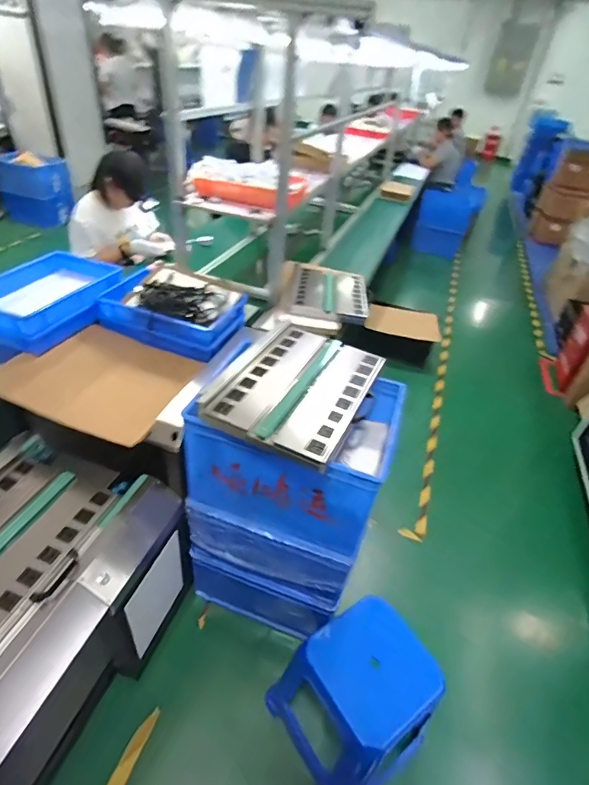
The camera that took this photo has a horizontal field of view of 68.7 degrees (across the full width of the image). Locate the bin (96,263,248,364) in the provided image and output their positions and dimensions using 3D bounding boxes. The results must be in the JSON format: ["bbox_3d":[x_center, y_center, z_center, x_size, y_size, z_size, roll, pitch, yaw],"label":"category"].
[{"bbox_3d":[-0.422,-0.298,1.540,0.451,0.160,0.301,15,39,9],"label":"bin"}]

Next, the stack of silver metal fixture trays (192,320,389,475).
[{"bbox_3d":[0.014,-0.035,1.195,0.376,0.046,0.512,21,41,16],"label":"stack of silver metal fixture trays"}]

